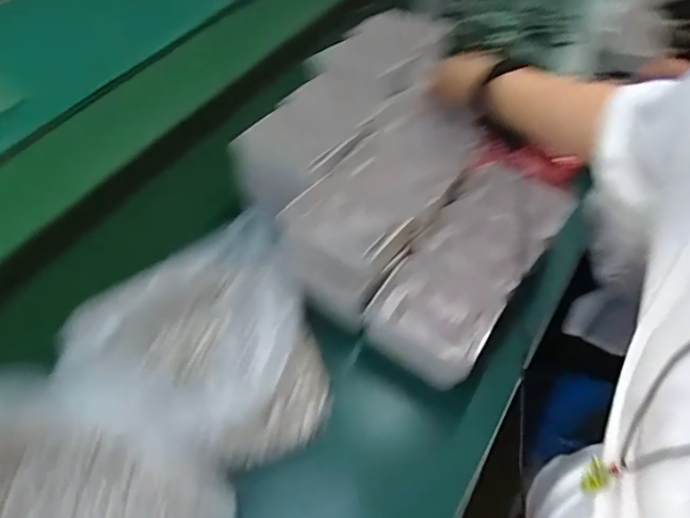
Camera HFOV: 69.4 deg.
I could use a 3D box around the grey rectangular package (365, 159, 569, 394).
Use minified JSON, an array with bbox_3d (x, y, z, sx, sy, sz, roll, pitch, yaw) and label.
[{"bbox_3d":[0.154,0.004,0.611,0.134,0.077,0.291,32,60,21],"label":"grey rectangular package"}]

